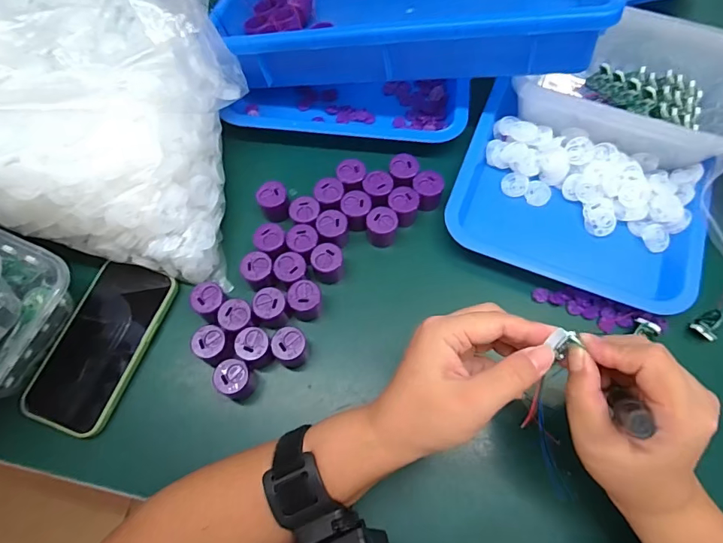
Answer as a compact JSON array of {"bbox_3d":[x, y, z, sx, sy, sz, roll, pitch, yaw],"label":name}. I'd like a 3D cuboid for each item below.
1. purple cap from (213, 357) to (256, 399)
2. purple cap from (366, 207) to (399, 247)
[{"bbox_3d":[-0.103,0.089,0.371,0.025,0.040,0.027,0,67,1],"label":"purple cap"},{"bbox_3d":[0.019,-0.041,0.427,0.028,0.034,0.027,0,67,1],"label":"purple cap"}]

